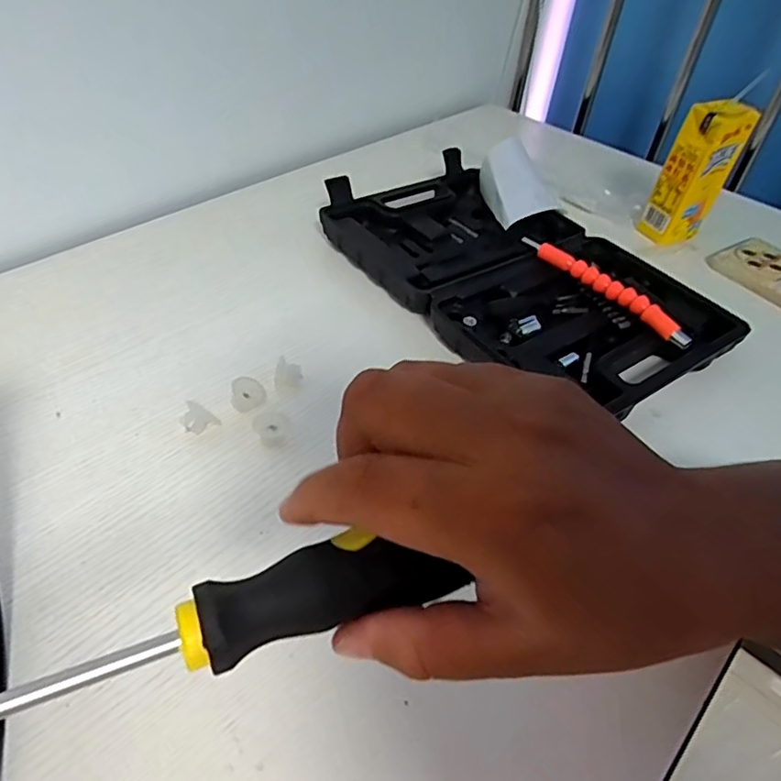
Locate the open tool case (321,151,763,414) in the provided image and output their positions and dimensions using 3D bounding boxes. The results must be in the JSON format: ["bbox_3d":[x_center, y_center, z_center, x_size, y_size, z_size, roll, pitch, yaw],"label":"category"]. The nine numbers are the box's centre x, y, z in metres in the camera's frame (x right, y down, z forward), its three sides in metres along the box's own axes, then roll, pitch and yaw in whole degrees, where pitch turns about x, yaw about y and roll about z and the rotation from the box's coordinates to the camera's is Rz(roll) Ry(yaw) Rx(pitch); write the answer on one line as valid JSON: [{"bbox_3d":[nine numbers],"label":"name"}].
[{"bbox_3d":[0.103,-0.114,0.515,0.207,0.040,0.349,-27,54,-29],"label":"open tool case"}]

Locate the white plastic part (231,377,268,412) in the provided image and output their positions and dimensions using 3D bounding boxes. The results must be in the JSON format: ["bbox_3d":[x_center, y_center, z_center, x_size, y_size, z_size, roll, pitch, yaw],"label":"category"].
[{"bbox_3d":[-0.100,0.001,0.408,0.016,0.022,0.024,13,45,7],"label":"white plastic part"}]

